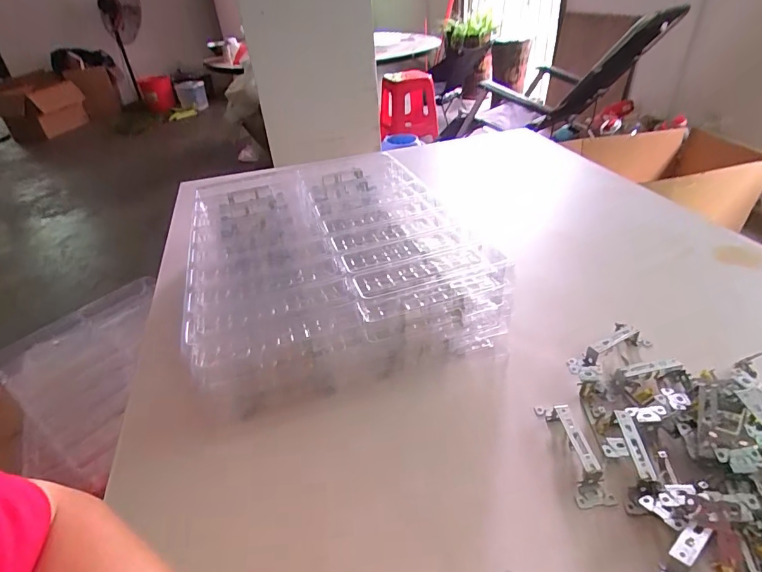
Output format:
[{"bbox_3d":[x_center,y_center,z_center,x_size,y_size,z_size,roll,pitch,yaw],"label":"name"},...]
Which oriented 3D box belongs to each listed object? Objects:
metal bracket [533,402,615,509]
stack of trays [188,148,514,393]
[{"bbox_3d":[0.176,0.144,0.396,0.030,0.024,0.102,-6,36,0],"label":"metal bracket"},{"bbox_3d":[-0.073,-0.045,0.608,0.324,0.093,0.402,-14,36,-12],"label":"stack of trays"}]

